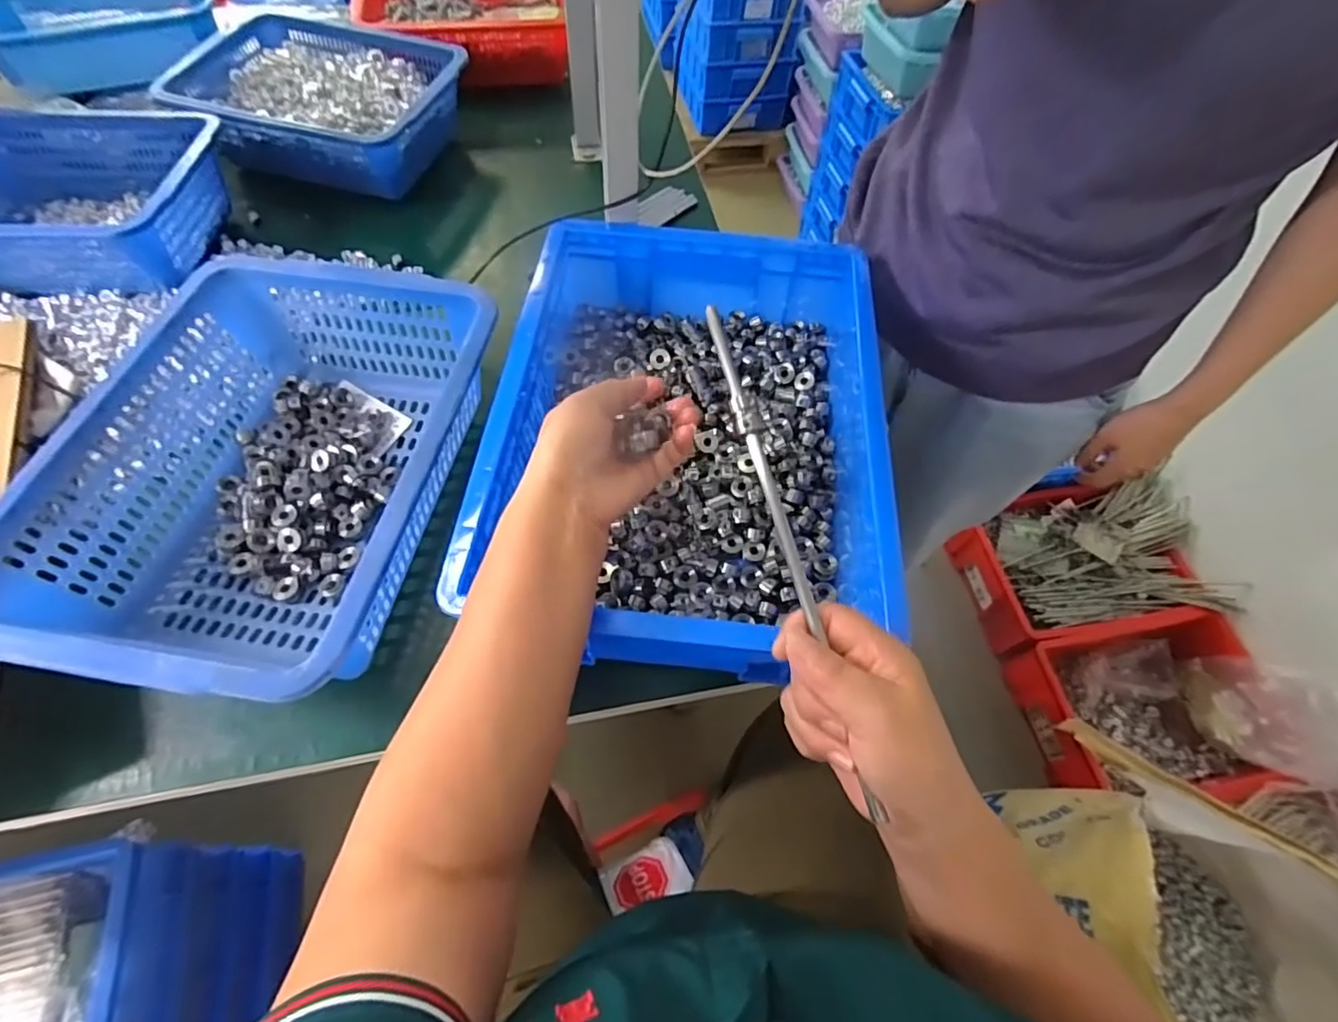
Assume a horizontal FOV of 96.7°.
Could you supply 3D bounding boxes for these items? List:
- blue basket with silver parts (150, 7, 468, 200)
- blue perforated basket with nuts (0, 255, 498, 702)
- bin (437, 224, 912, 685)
[{"bbox_3d":[-0.430,-0.518,0.765,0.302,0.089,0.237,14,60,5],"label":"blue basket with silver parts"},{"bbox_3d":[-0.303,-0.031,0.478,0.261,0.119,0.350,10,60,3],"label":"blue perforated basket with nuts"},{"bbox_3d":[0.018,-0.088,0.521,0.303,0.097,0.383,6,60,0],"label":"bin"}]

